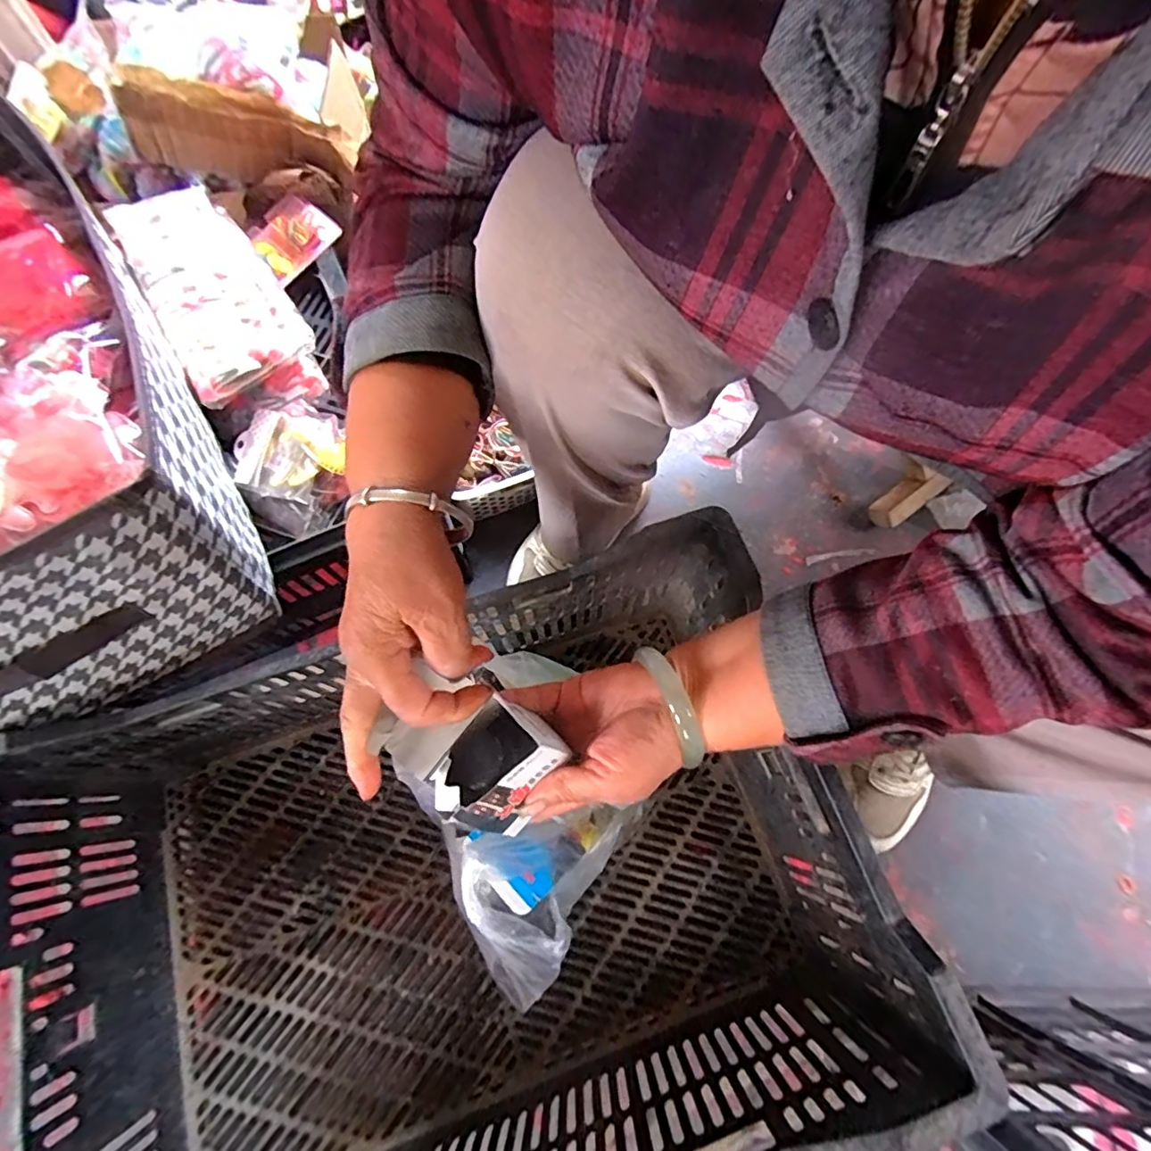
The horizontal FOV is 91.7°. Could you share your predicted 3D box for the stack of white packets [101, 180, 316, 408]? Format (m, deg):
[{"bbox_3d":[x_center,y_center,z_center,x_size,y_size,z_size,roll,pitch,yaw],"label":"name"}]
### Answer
[{"bbox_3d":[-0.312,-0.251,0.479,0.098,0.028,0.217,-30,73,-10],"label":"stack of white packets"}]

